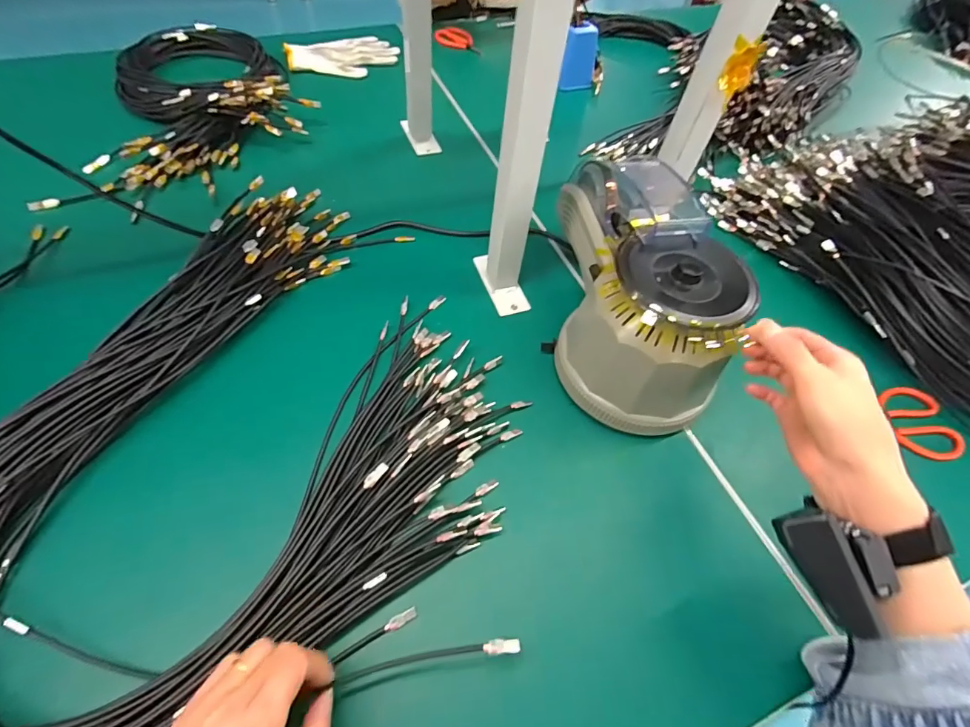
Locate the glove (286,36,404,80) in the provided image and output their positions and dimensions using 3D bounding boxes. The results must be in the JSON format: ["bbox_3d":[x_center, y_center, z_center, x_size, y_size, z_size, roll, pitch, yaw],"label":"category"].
[{"bbox_3d":[-0.257,-0.567,0.833,0.196,0.024,0.117,-29,63,-22],"label":"glove"}]

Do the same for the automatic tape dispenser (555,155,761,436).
[{"bbox_3d":[0.151,-0.094,0.455,0.135,0.140,0.279,2,56,-2],"label":"automatic tape dispenser"}]

